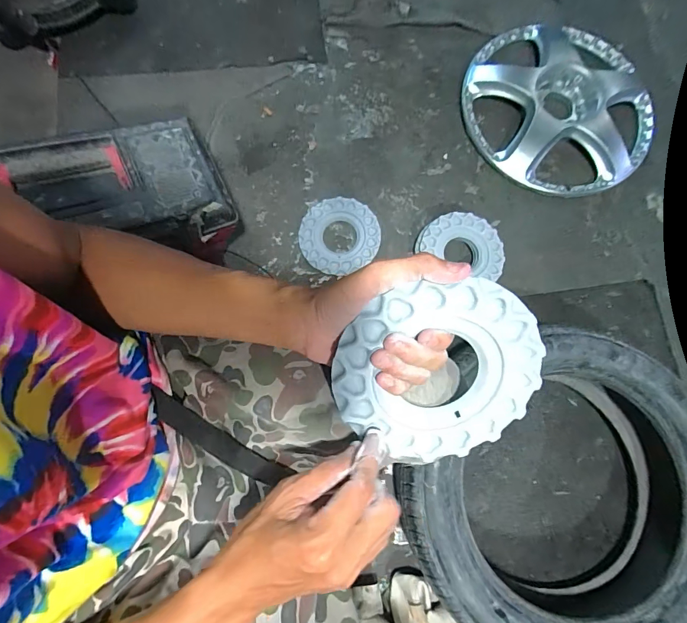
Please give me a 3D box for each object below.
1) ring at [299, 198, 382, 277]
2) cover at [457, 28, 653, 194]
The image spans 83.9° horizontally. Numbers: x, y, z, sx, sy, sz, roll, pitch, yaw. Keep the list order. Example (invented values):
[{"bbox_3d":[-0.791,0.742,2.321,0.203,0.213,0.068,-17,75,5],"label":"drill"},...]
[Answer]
[{"bbox_3d":[-0.009,-0.161,0.802,0.166,0.014,0.156,1,78,-3],"label":"ring"},{"bbox_3d":[0.487,-0.465,0.852,0.433,0.054,0.416,5,78,-2],"label":"cover"}]

